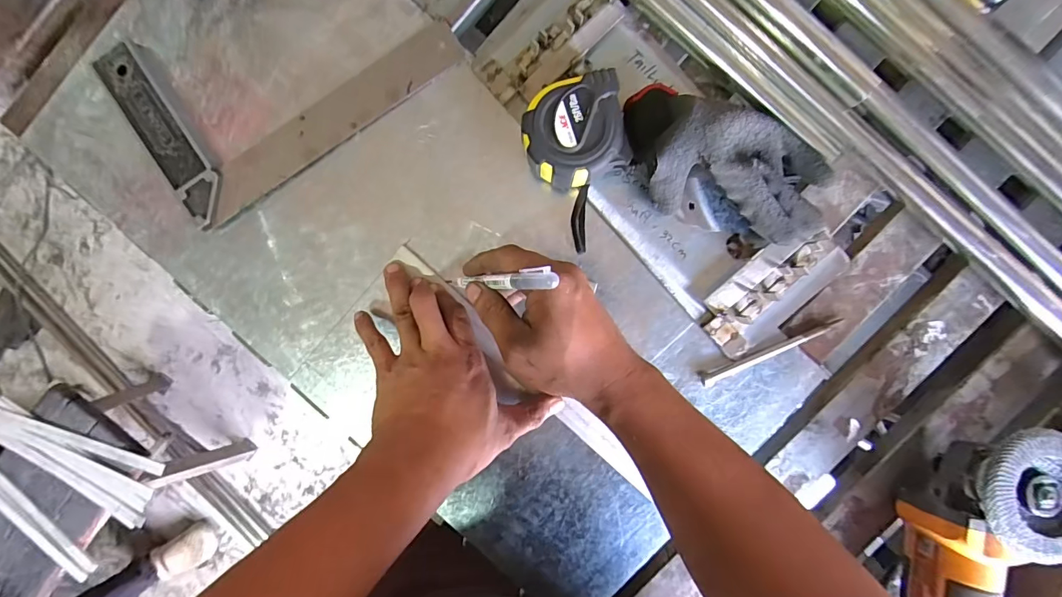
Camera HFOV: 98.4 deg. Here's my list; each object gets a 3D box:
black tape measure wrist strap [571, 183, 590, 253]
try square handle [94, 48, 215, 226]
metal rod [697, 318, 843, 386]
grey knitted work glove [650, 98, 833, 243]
[{"bbox_3d":[0.044,-0.072,0.416,0.014,0.008,0.059,3,93,2],"label":"black tape measure wrist strap"},{"bbox_3d":[-0.340,-0.151,0.426,0.041,0.014,0.171,-33,91,4],"label":"try square handle"},{"bbox_3d":[0.221,0.049,0.421,0.137,0.012,0.014,-27,95,3],"label":"metal rod"},{"bbox_3d":[0.176,-0.104,0.384,0.150,0.059,0.092,17,95,1],"label":"grey knitted work glove"}]

